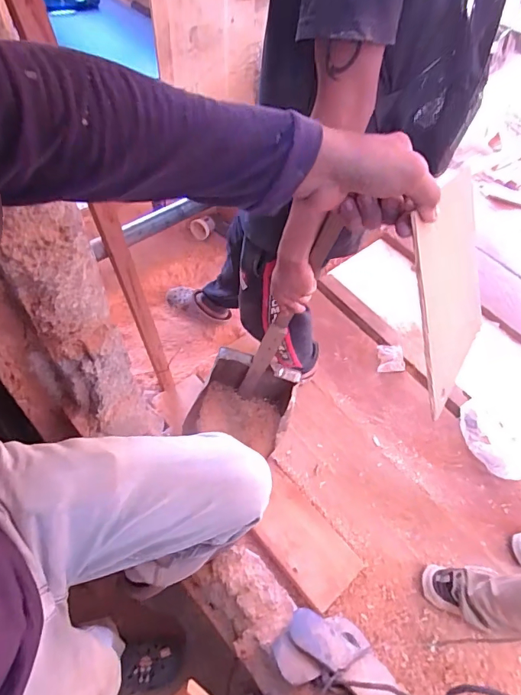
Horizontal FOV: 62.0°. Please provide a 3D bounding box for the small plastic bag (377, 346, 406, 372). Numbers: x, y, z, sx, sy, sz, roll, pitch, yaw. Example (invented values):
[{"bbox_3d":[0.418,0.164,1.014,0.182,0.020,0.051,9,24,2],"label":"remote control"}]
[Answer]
[{"bbox_3d":[0.501,0.036,1.686,0.107,0.047,0.108,-5,57,-6],"label":"small plastic bag"}]

